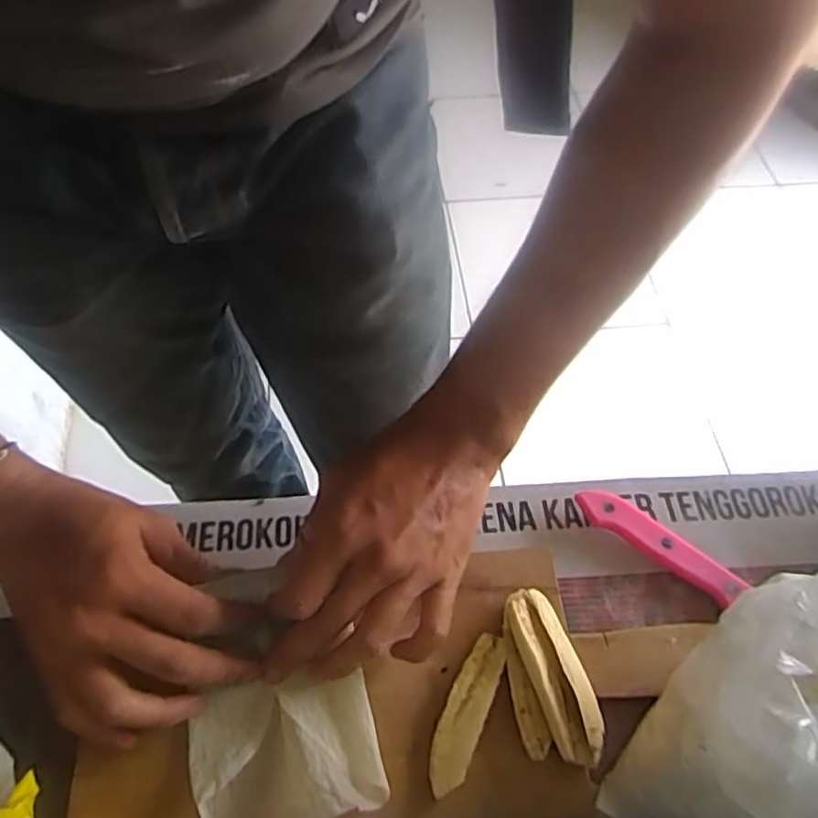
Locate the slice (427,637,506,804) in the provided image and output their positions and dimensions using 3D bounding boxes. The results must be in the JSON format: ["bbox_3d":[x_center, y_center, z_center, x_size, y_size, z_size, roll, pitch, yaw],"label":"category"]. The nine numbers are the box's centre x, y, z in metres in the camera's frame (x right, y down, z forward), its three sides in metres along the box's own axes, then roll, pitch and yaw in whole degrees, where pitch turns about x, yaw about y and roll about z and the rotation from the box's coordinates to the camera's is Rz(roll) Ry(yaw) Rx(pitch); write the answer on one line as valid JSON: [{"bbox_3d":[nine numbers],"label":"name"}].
[{"bbox_3d":[0.029,0.154,0.363,0.020,0.004,0.080,21,59,11],"label":"slice"}]

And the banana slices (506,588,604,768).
[{"bbox_3d":[0.076,0.136,0.369,0.028,0.011,0.089,-14,59,-11],"label":"banana slices"}]

